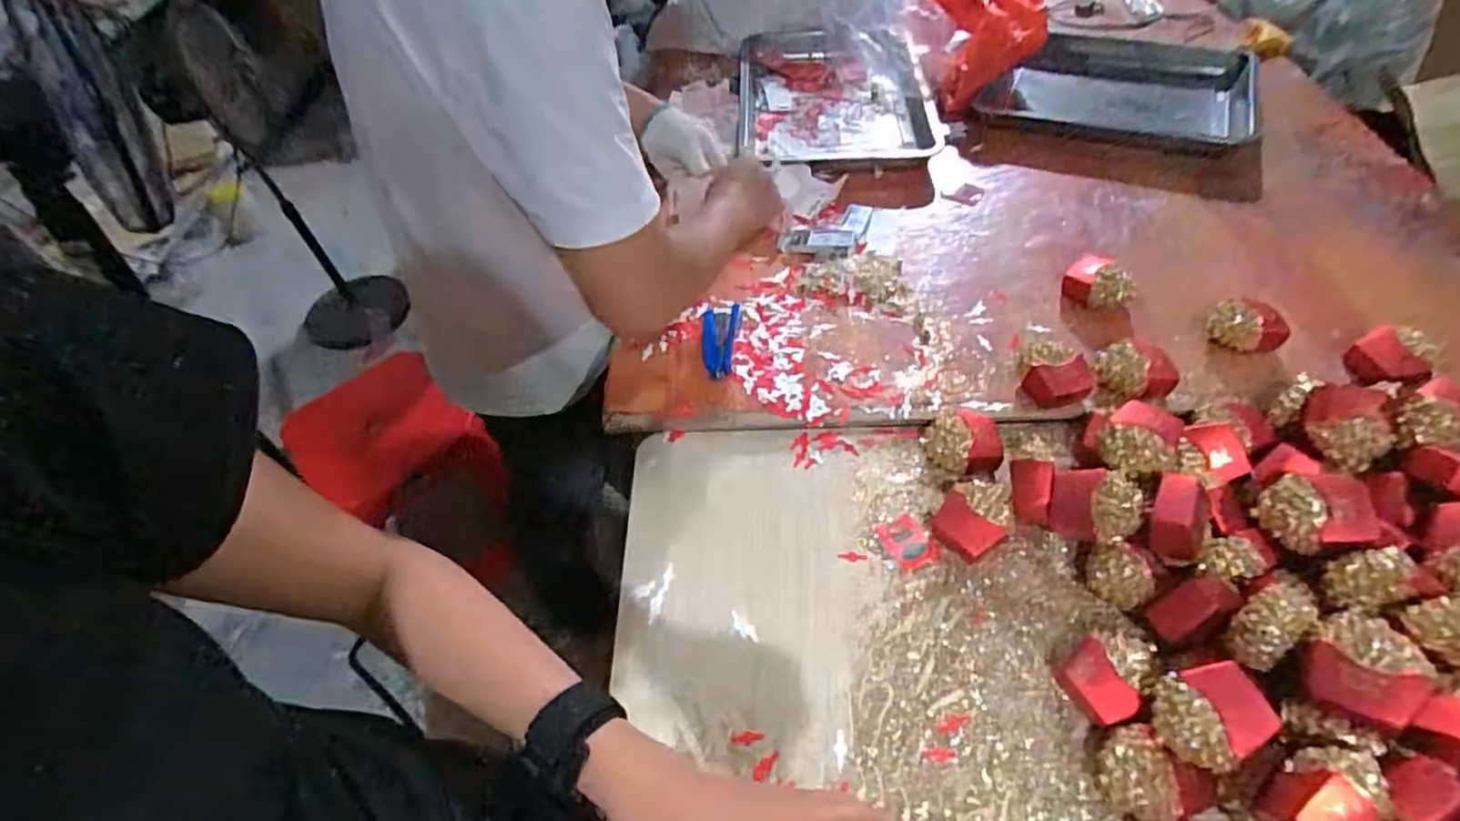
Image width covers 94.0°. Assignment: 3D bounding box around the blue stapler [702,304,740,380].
[{"bbox_3d":[-0.017,-0.093,0.896,0.046,0.014,0.129,2,52,6],"label":"blue stapler"}]

